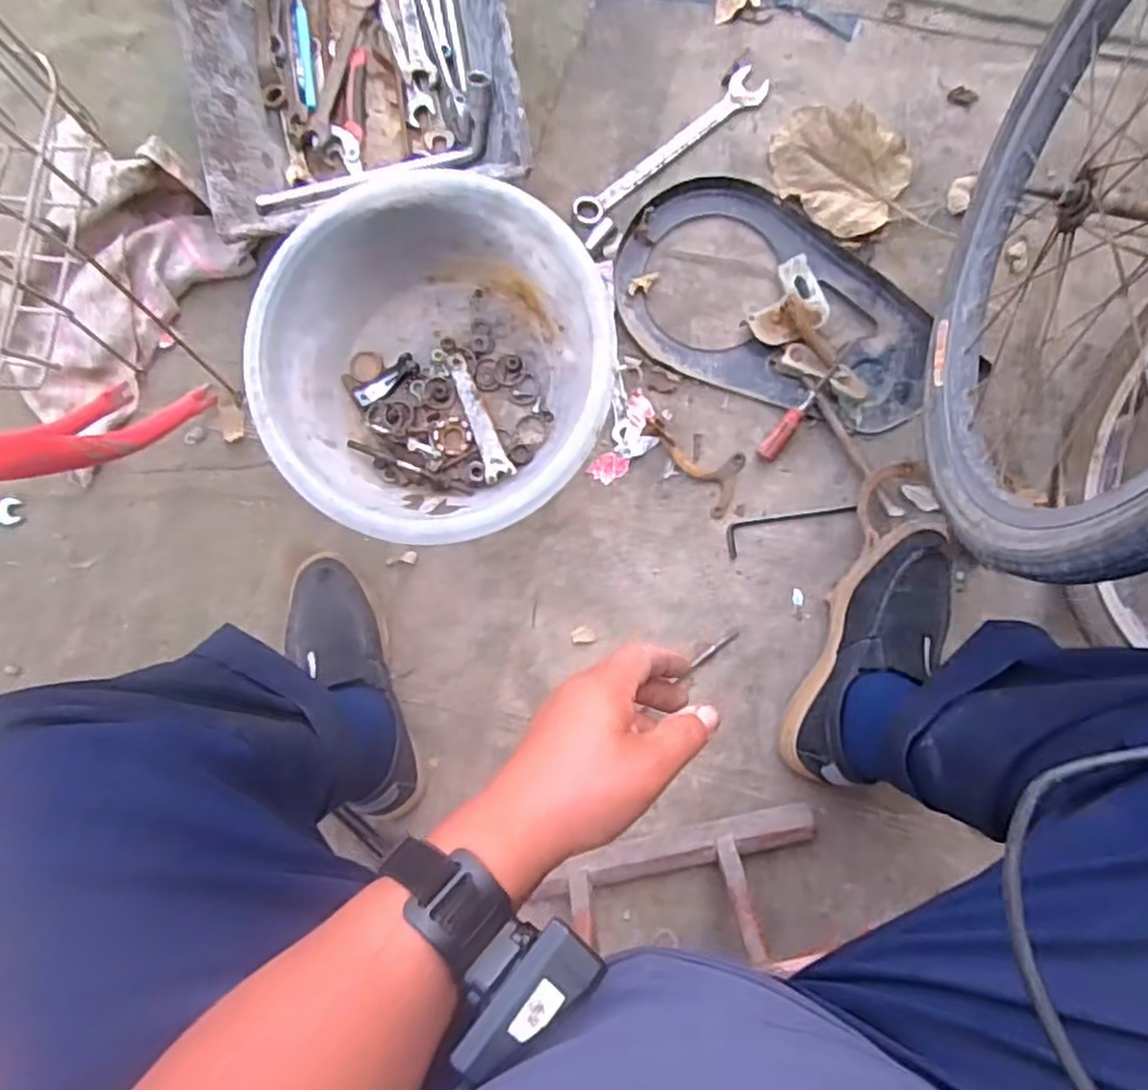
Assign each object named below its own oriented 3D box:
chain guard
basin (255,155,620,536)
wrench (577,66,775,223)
[{"bbox_3d":[0.213,-0.252,0.759,0.339,0.028,0.198,22,90,1],"label":"chain guard"},{"bbox_3d":[-0.132,-0.174,0.730,0.323,0.109,0.329,0,90,1],"label":"basin"},{"bbox_3d":[0.102,-0.423,0.785,0.244,0.008,0.037,-38,89,1],"label":"wrench"}]

